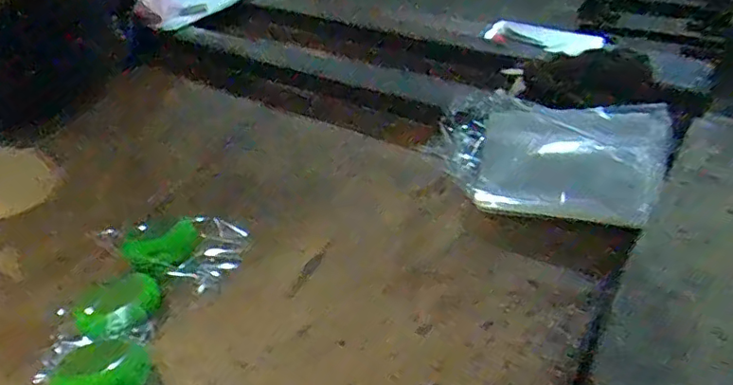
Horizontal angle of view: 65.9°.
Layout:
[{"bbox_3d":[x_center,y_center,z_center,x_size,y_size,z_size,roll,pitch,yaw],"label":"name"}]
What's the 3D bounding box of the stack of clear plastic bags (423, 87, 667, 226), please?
[{"bbox_3d":[0.213,-0.040,0.701,0.277,0.111,0.129,7,41,14],"label":"stack of clear plastic bags"}]

